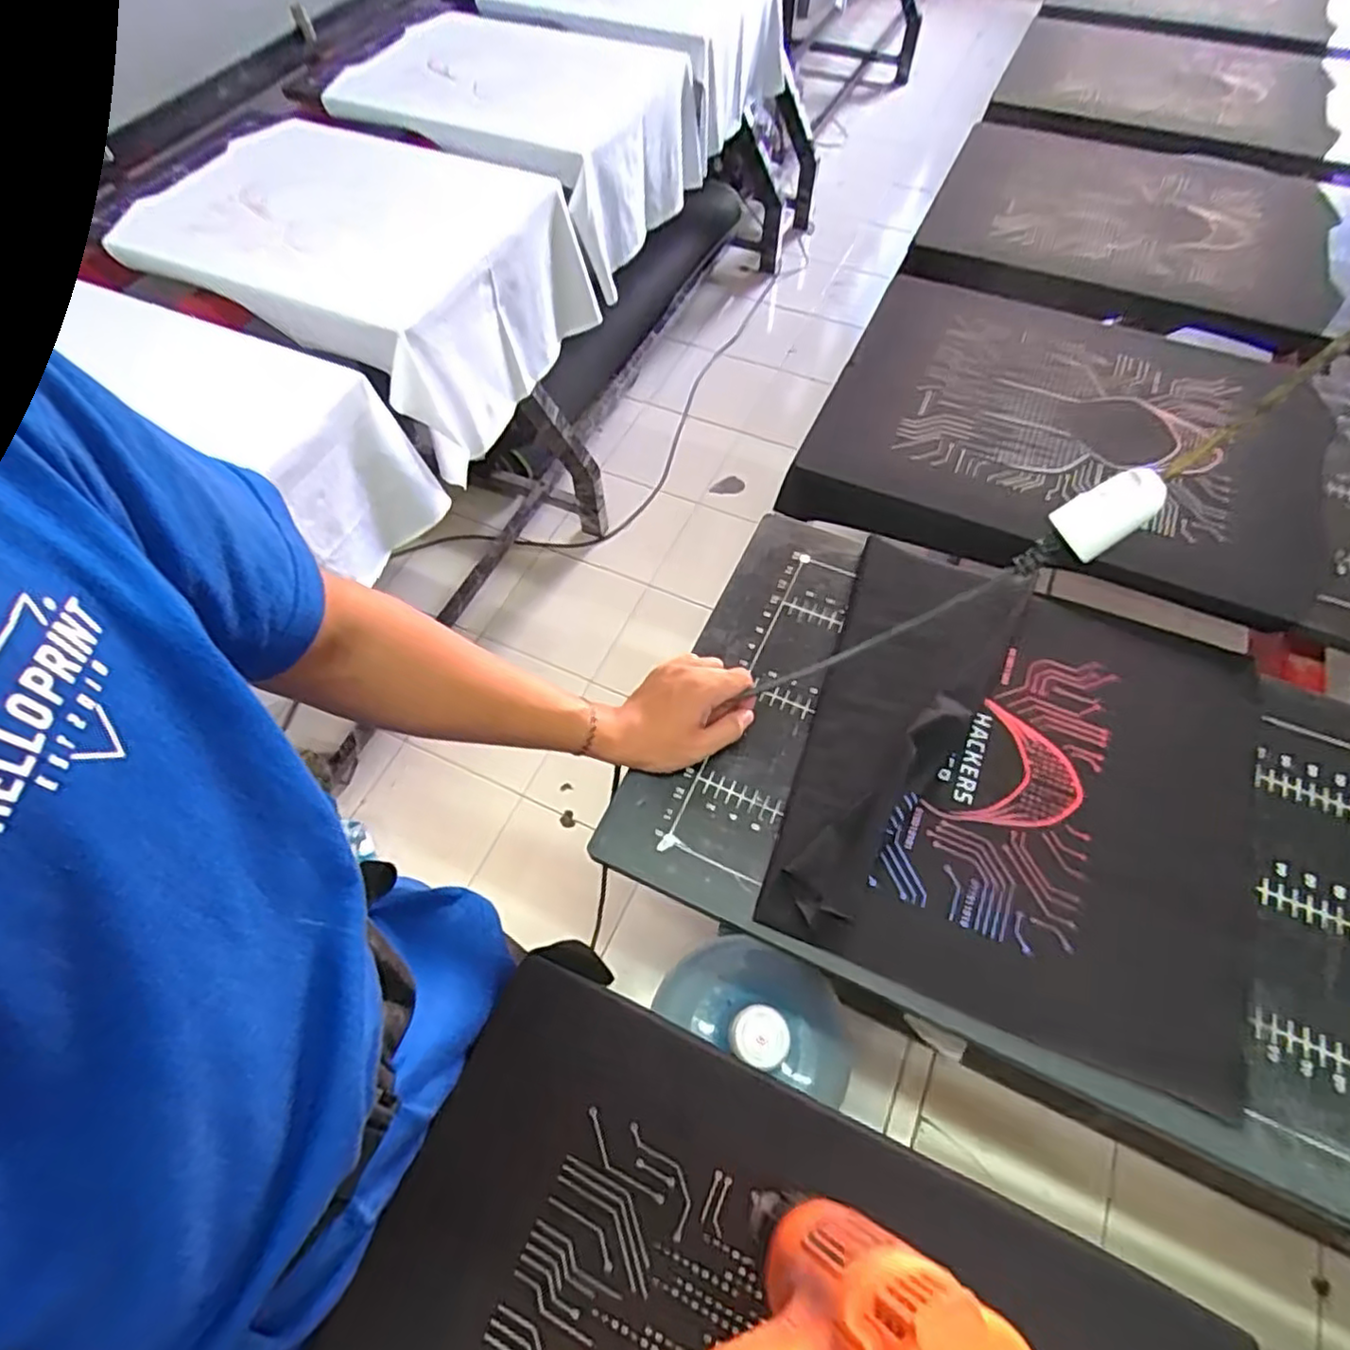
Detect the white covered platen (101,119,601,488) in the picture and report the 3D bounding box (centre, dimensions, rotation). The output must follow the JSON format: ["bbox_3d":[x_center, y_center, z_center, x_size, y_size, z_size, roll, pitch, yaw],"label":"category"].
[{"bbox_3d":[-0.513,-0.682,1.183,0.696,0.239,0.521,27,64,15],"label":"white covered platen"}]

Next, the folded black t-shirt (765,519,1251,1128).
[{"bbox_3d":[0.288,0.075,0.563,0.345,0.027,0.395,18,63,10],"label":"folded black t-shirt"}]

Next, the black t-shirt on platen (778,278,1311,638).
[{"bbox_3d":[0.461,-0.282,0.812,0.540,0.072,0.434,23,63,13],"label":"black t-shirt on platen"}]

